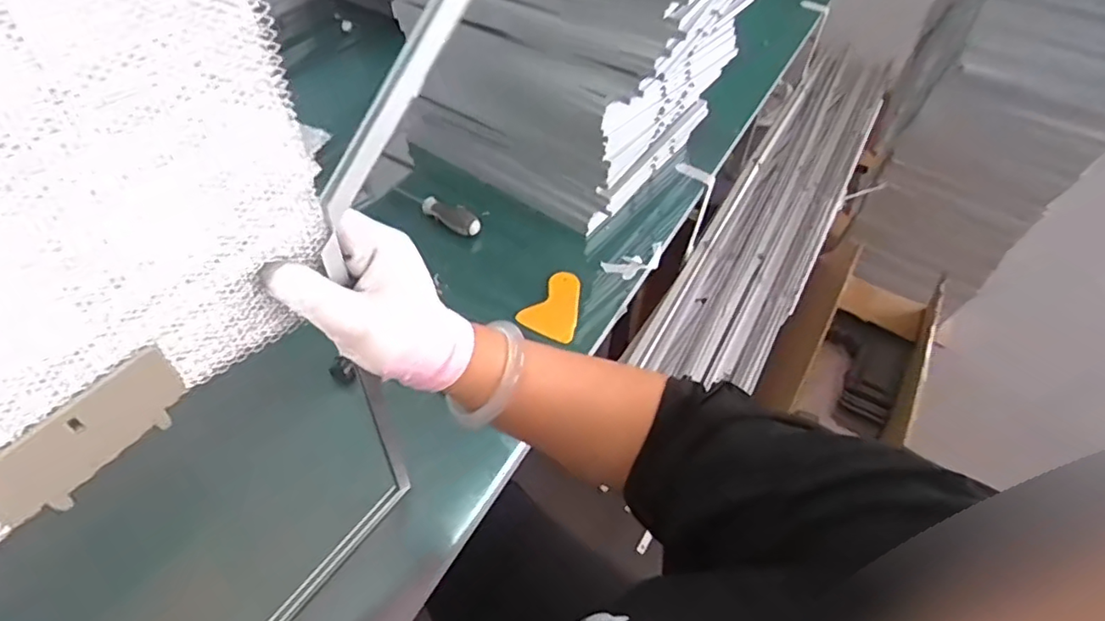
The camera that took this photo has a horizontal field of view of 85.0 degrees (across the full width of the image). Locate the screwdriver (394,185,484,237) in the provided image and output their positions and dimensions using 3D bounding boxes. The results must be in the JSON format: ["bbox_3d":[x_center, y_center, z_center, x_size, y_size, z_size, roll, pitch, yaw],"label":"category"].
[{"bbox_3d":[-0.151,-0.143,0.821,0.148,0.025,0.040,32,55,22],"label":"screwdriver"}]

